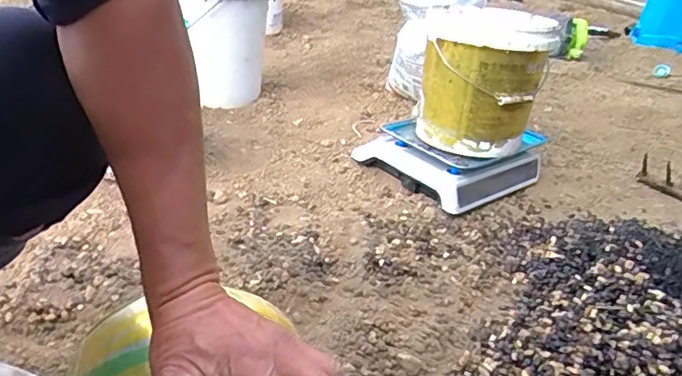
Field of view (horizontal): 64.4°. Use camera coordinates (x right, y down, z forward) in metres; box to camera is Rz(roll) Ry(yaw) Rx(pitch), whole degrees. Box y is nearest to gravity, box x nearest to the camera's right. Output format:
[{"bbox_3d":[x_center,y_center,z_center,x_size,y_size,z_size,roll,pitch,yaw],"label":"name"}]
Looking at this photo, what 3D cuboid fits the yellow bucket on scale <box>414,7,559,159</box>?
[{"bbox_3d":[0.305,-0.244,1.194,0.237,0.256,0.290,13,30,11],"label":"yellow bucket on scale"}]

